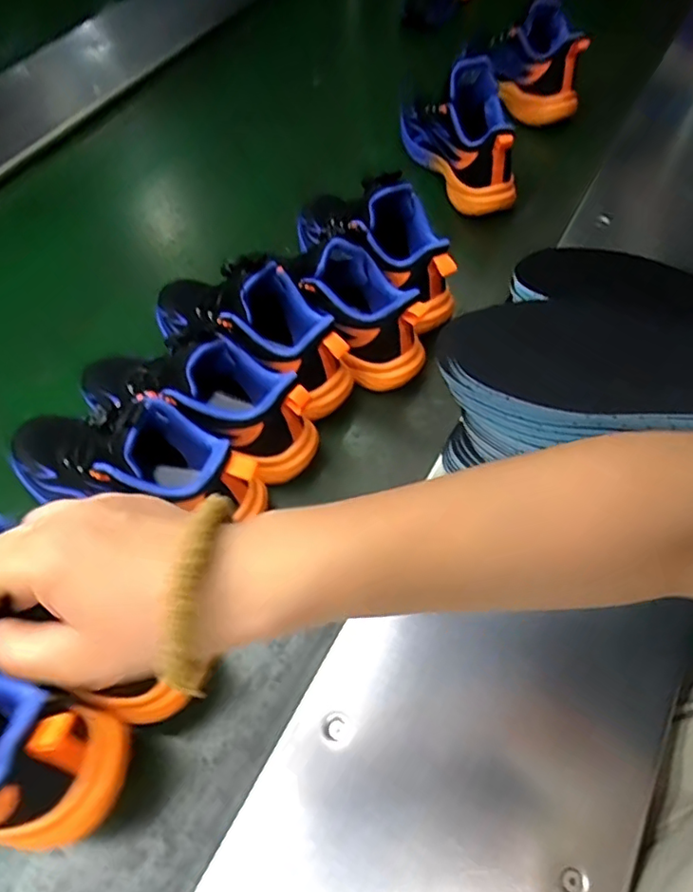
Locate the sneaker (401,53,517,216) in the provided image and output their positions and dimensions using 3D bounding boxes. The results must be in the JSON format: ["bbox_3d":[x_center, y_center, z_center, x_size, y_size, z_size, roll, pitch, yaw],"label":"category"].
[{"bbox_3d":[0.155,-0.431,0.778,0.084,0.126,0.227,-14,56,-7],"label":"sneaker"}]

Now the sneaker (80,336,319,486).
[{"bbox_3d":[-0.146,-0.057,0.547,0.242,0.118,0.082,24,59,18],"label":"sneaker"}]

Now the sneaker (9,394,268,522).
[{"bbox_3d":[-0.198,0.002,0.503,0.244,0.113,0.080,13,57,11],"label":"sneaker"}]

